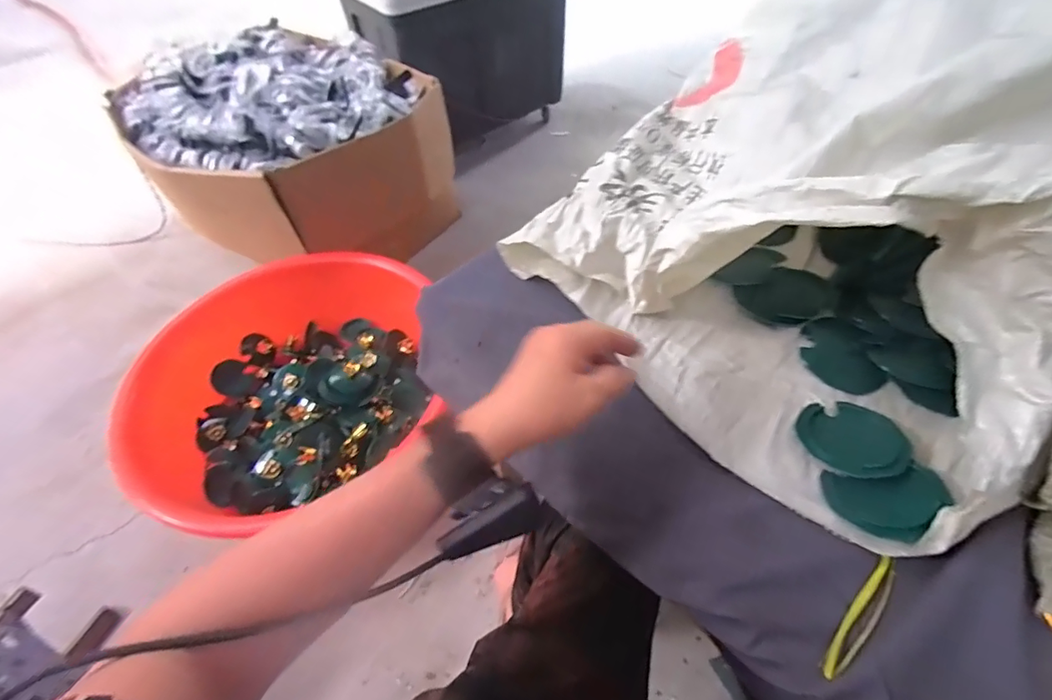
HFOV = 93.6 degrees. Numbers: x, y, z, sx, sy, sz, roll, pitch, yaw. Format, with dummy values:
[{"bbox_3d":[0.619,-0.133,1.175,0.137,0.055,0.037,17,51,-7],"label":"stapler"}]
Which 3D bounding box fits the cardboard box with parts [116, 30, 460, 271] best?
[{"bbox_3d":[-0.558,-0.476,1.204,0.591,0.366,0.546,37,63,27],"label":"cardboard box with parts"}]

